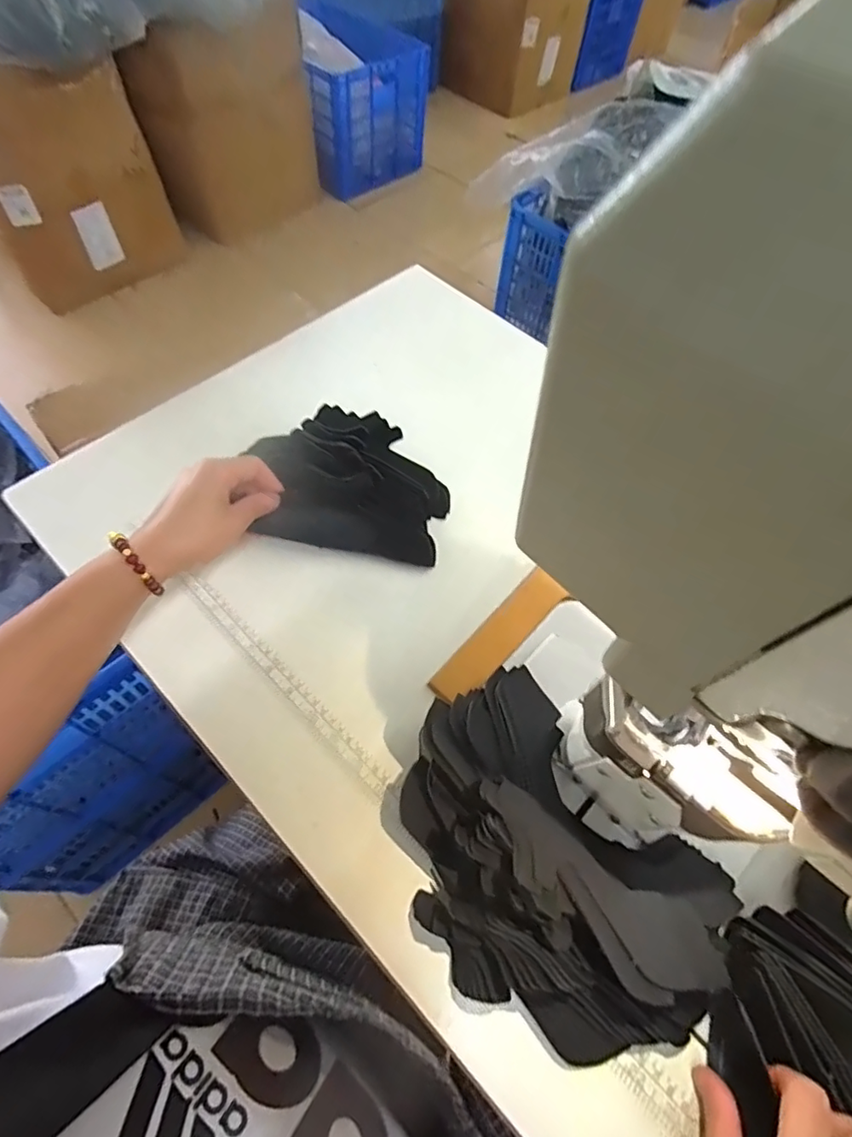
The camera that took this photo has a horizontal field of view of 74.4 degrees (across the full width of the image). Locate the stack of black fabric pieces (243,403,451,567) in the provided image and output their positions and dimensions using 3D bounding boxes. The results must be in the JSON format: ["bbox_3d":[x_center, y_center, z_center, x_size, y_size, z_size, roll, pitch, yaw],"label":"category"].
[{"bbox_3d":[-0.071,-0.086,0.514,0.179,0.054,0.135,7,59,1],"label":"stack of black fabric pieces"}]

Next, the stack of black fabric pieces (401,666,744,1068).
[{"bbox_3d":[0.075,0.191,0.359,0.148,0.068,0.227,-33,66,-20],"label":"stack of black fabric pieces"}]

